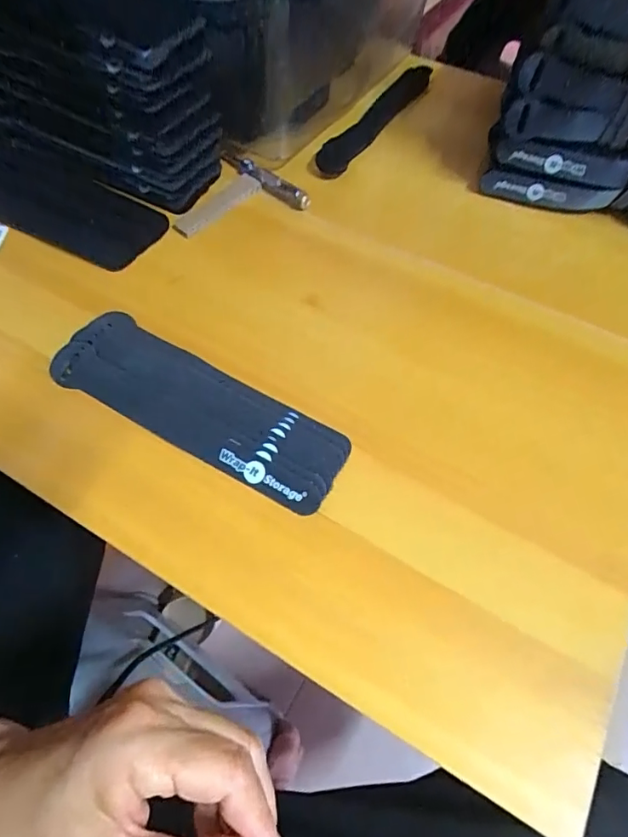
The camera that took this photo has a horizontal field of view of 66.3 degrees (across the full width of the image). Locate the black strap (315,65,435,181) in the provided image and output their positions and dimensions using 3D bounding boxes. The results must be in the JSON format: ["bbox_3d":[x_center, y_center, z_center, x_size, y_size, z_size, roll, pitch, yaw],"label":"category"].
[{"bbox_3d":[0.067,-0.317,0.489,0.031,0.015,0.229,28,64,13],"label":"black strap"}]

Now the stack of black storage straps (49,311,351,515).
[{"bbox_3d":[-0.075,-0.008,0.309,0.200,0.012,0.060,28,64,14],"label":"stack of black storage straps"}]

